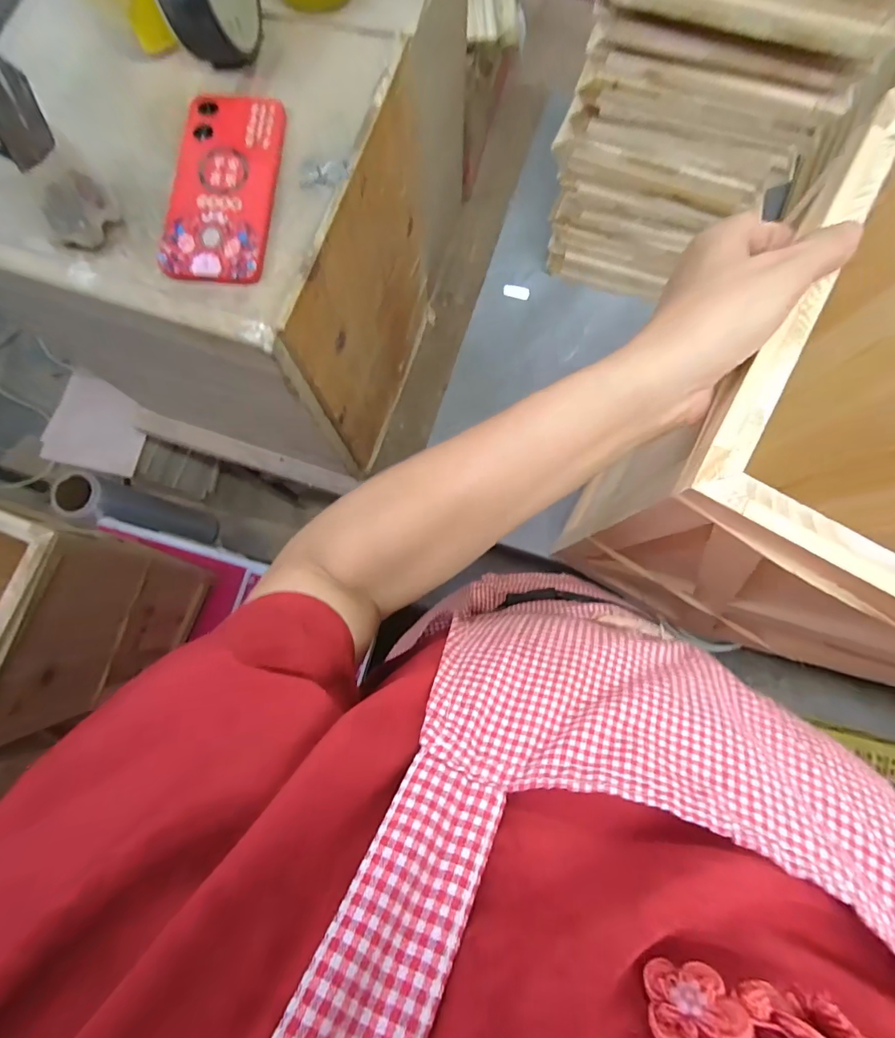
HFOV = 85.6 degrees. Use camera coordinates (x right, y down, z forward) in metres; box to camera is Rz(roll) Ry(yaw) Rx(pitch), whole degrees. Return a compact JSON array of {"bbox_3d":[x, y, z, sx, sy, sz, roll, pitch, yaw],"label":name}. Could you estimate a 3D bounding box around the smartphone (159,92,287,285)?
[{"bbox_3d":[-0.179,-0.269,0.389,0.080,0.012,0.168,4,80,1],"label":"smartphone"}]

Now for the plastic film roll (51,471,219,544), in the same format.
[{"bbox_3d":[-0.733,-0.021,1.196,0.105,0.475,0.098,0,80,1],"label":"plastic film roll"}]

